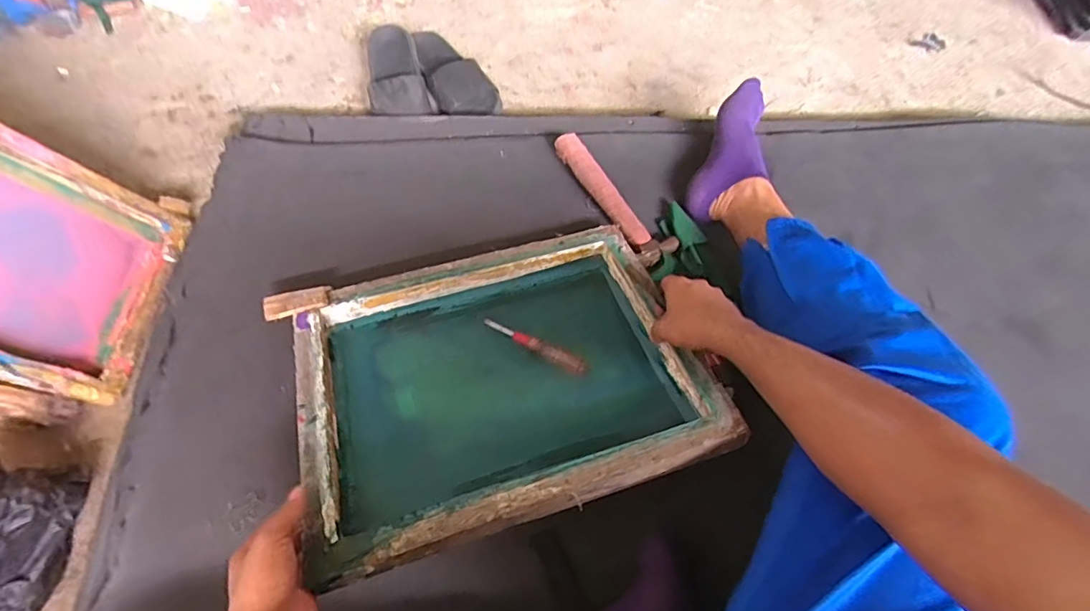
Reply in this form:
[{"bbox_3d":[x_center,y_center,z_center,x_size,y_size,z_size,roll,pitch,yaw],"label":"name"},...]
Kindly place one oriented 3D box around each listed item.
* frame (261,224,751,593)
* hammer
[{"bbox_3d":[-0.057,0.079,0.633,0.446,0.056,0.355,-15,52,-12],"label":"frame"},{"bbox_3d":[0.111,-0.179,0.832,0.075,0.029,0.273,-25,67,-14],"label":"hammer"}]

